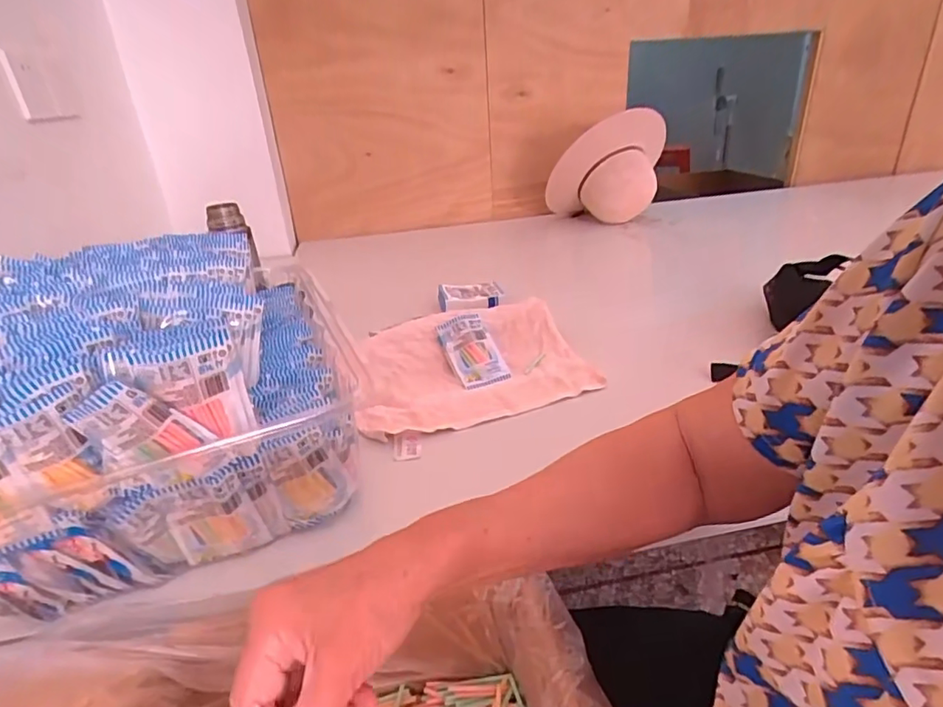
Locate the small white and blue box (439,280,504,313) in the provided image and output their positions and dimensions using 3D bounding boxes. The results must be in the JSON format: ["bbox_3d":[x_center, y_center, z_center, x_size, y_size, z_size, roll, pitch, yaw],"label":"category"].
[{"bbox_3d":[-0.004,-0.101,0.956,0.109,0.024,0.086,-3,27,1],"label":"small white and blue box"}]

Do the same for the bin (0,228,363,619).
[{"bbox_3d":[-0.312,0.021,0.556,0.330,0.187,0.406,-13,29,-19],"label":"bin"}]

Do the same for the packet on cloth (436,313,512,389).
[{"bbox_3d":[0.001,-0.003,0.721,0.063,0.015,0.105,-22,67,-10],"label":"packet on cloth"}]

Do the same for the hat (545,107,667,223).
[{"bbox_3d":[0.334,-0.465,1.355,0.288,0.288,0.125,-10,44,-14],"label":"hat"}]

